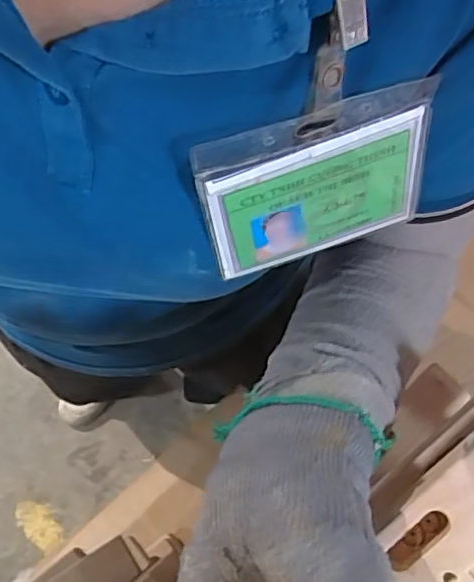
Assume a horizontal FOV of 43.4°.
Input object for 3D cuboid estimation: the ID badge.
[{"bbox_3d":[0.034,-0.044,0.257,0.097,0.079,0.004,-19,53,-4],"label":"ID badge"}]

